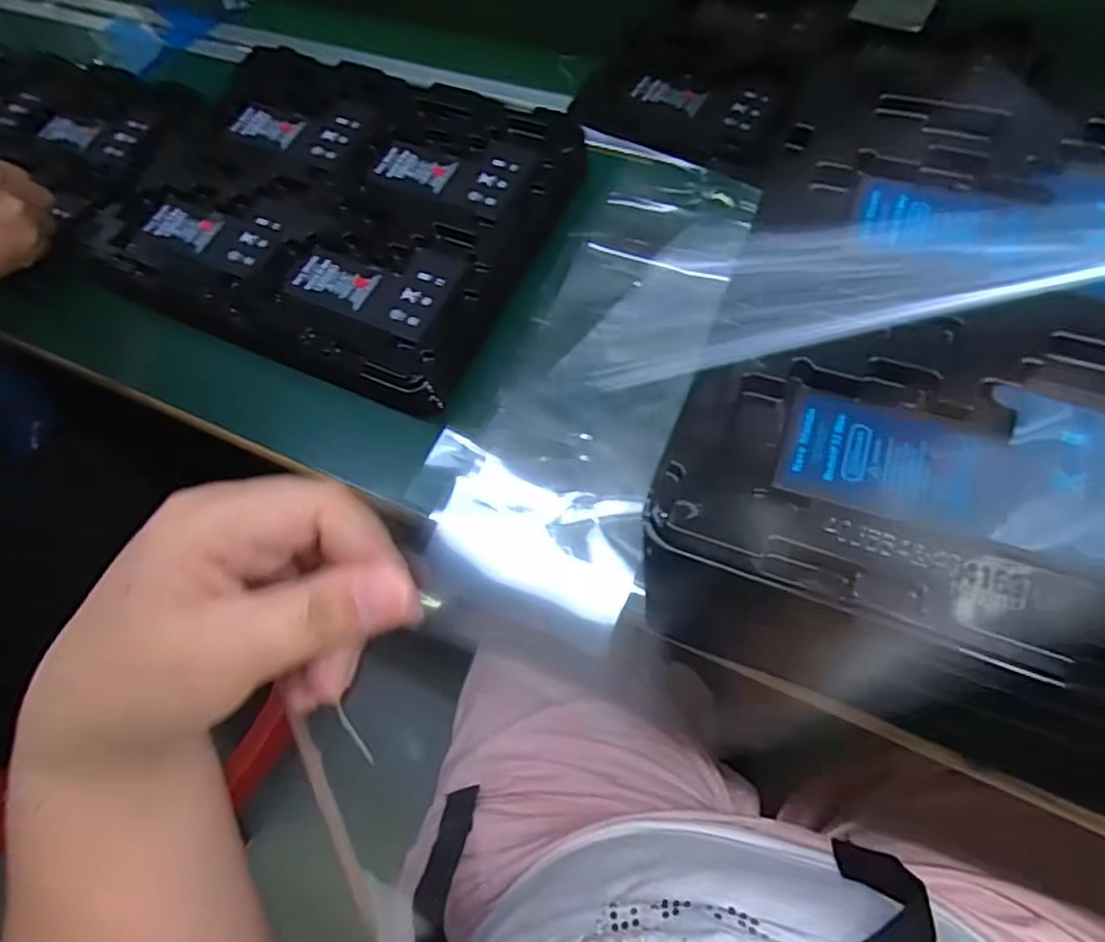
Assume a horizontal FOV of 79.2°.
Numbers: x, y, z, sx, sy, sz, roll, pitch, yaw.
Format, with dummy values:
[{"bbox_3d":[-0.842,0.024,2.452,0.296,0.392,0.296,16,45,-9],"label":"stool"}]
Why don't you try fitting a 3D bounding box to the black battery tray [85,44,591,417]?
[{"bbox_3d":[-0.140,-0.174,0.446,0.288,0.041,0.216,21,70,17],"label":"black battery tray"}]

